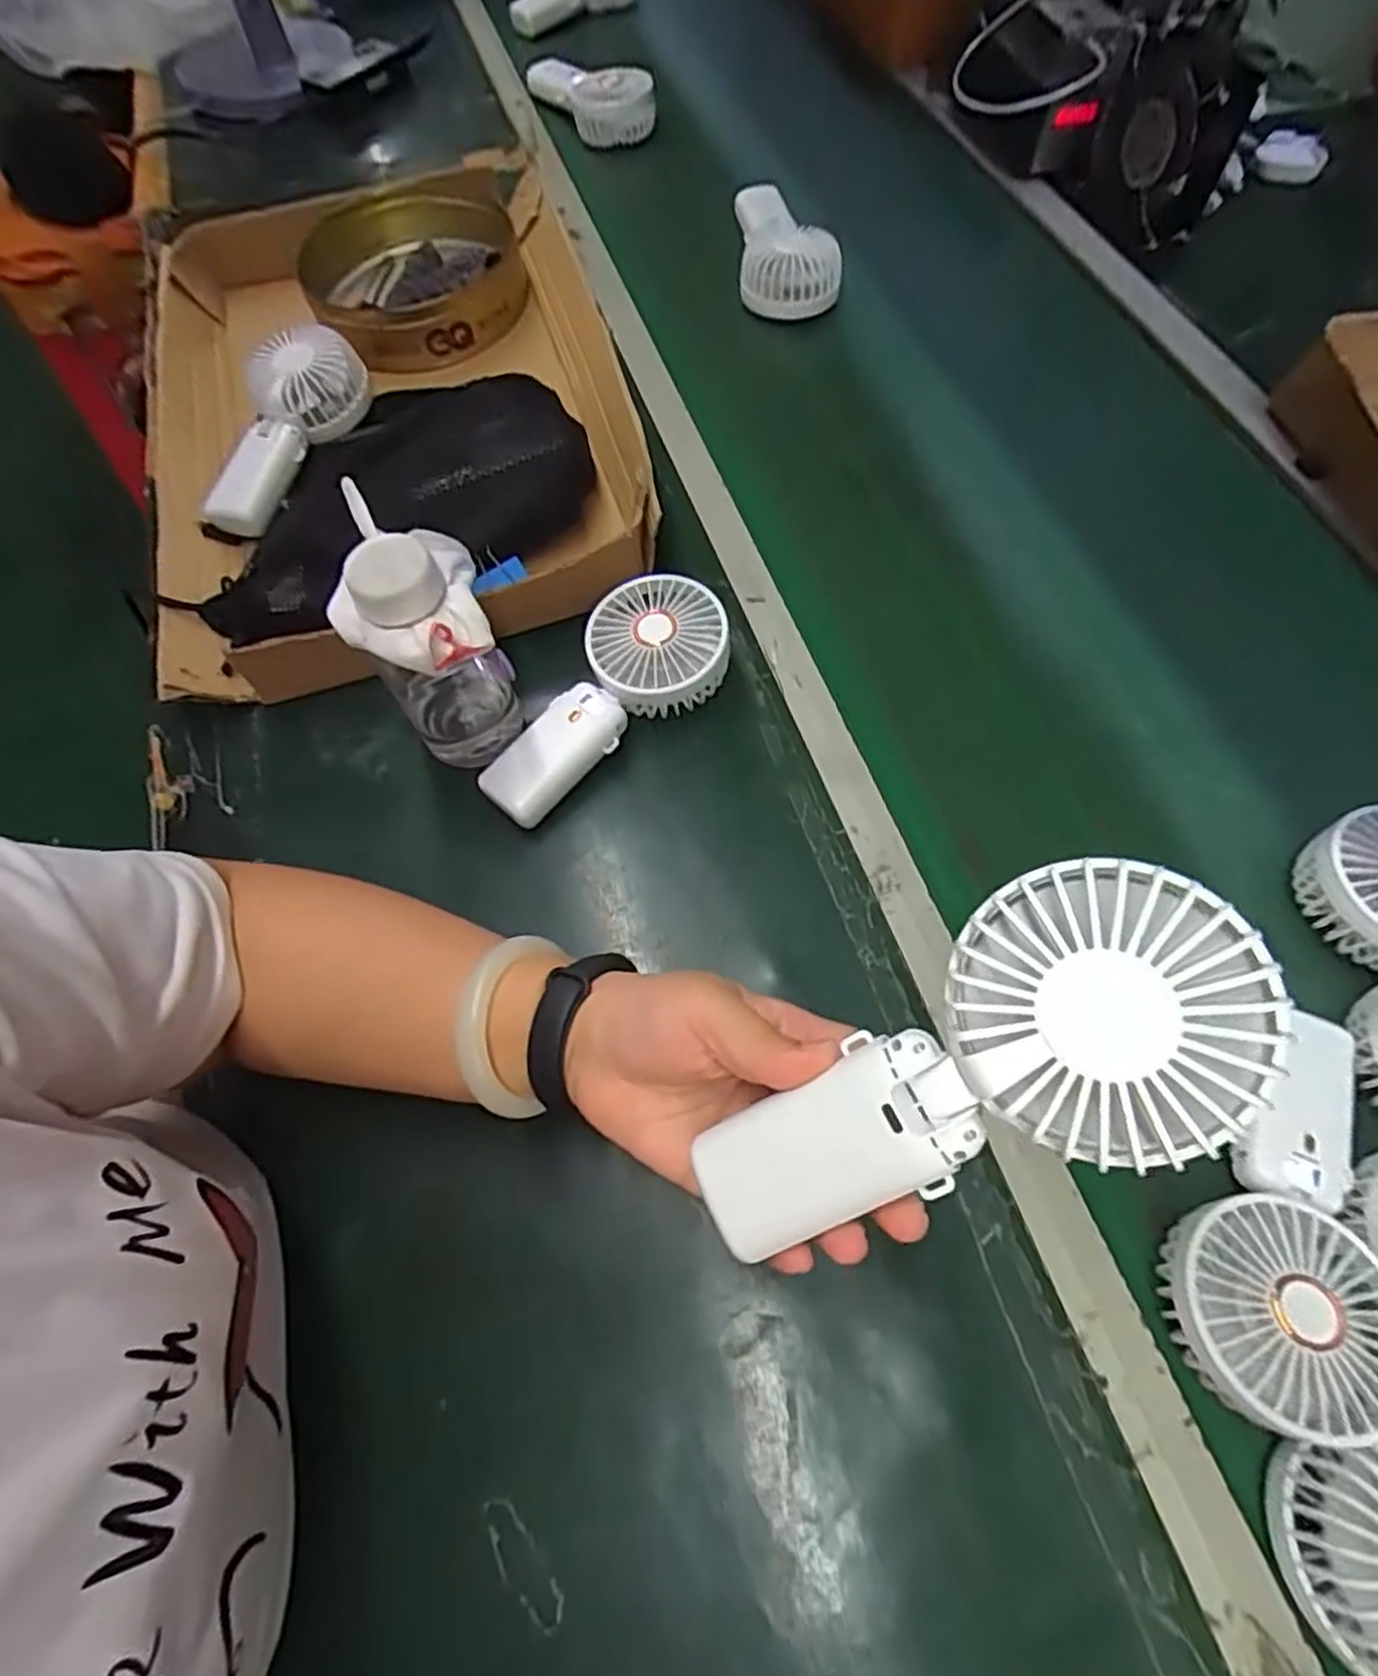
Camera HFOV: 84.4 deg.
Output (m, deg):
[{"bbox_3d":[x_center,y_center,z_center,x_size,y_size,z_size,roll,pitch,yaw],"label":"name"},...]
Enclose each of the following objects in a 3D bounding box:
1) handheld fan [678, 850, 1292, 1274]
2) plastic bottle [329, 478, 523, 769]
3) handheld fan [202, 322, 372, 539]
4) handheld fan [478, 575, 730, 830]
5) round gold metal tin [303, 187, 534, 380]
[{"bbox_3d":[0.080,0.078,0.236,0.176,0.030,0.077,-37,62,25],"label":"handheld fan"},{"bbox_3d":[-0.142,-0.100,0.429,0.072,0.144,0.079,-14,64,-5],"label":"plastic bottle"},{"bbox_3d":[-0.316,-0.317,0.584,0.069,0.054,0.183,22,67,12],"label":"handheld fan"},{"bbox_3d":[-0.052,-0.087,0.477,0.185,0.049,0.084,-40,69,-16],"label":"handheld fan"},{"bbox_3d":[-0.245,-0.500,0.678,0.181,0.061,0.190,-1,64,1],"label":"round gold metal tin"}]

